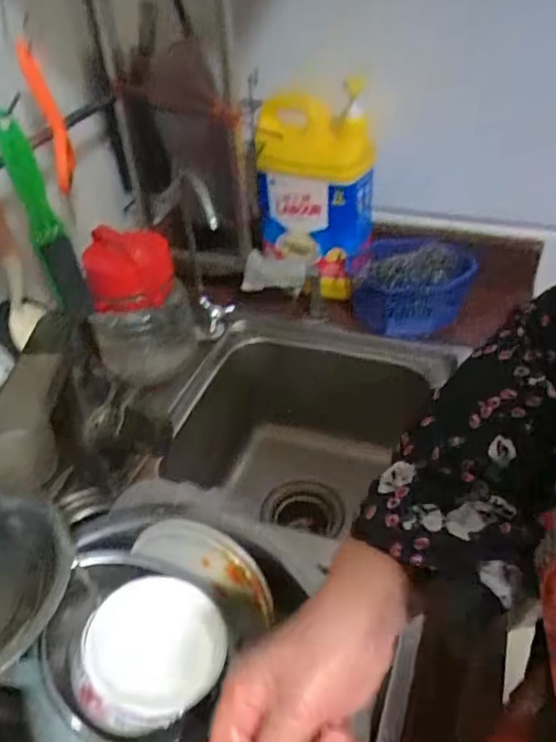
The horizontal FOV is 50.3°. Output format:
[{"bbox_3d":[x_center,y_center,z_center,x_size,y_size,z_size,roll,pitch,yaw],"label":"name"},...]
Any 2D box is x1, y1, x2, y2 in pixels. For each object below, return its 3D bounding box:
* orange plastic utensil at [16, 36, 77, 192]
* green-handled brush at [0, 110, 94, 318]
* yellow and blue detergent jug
[{"bbox_3d":[-0.225,-0.249,0.587,0.023,0.140,0.027,-19,42,-15],"label":"orange plastic utensil"},{"bbox_3d":[-0.230,-0.143,0.589,0.034,0.210,0.014,-18,41,-13],"label":"green-handled brush"},{"bbox_3d":[0.051,-0.258,0.787,0.151,0.199,0.127,-5,40,1],"label":"yellow and blue detergent jug"}]

